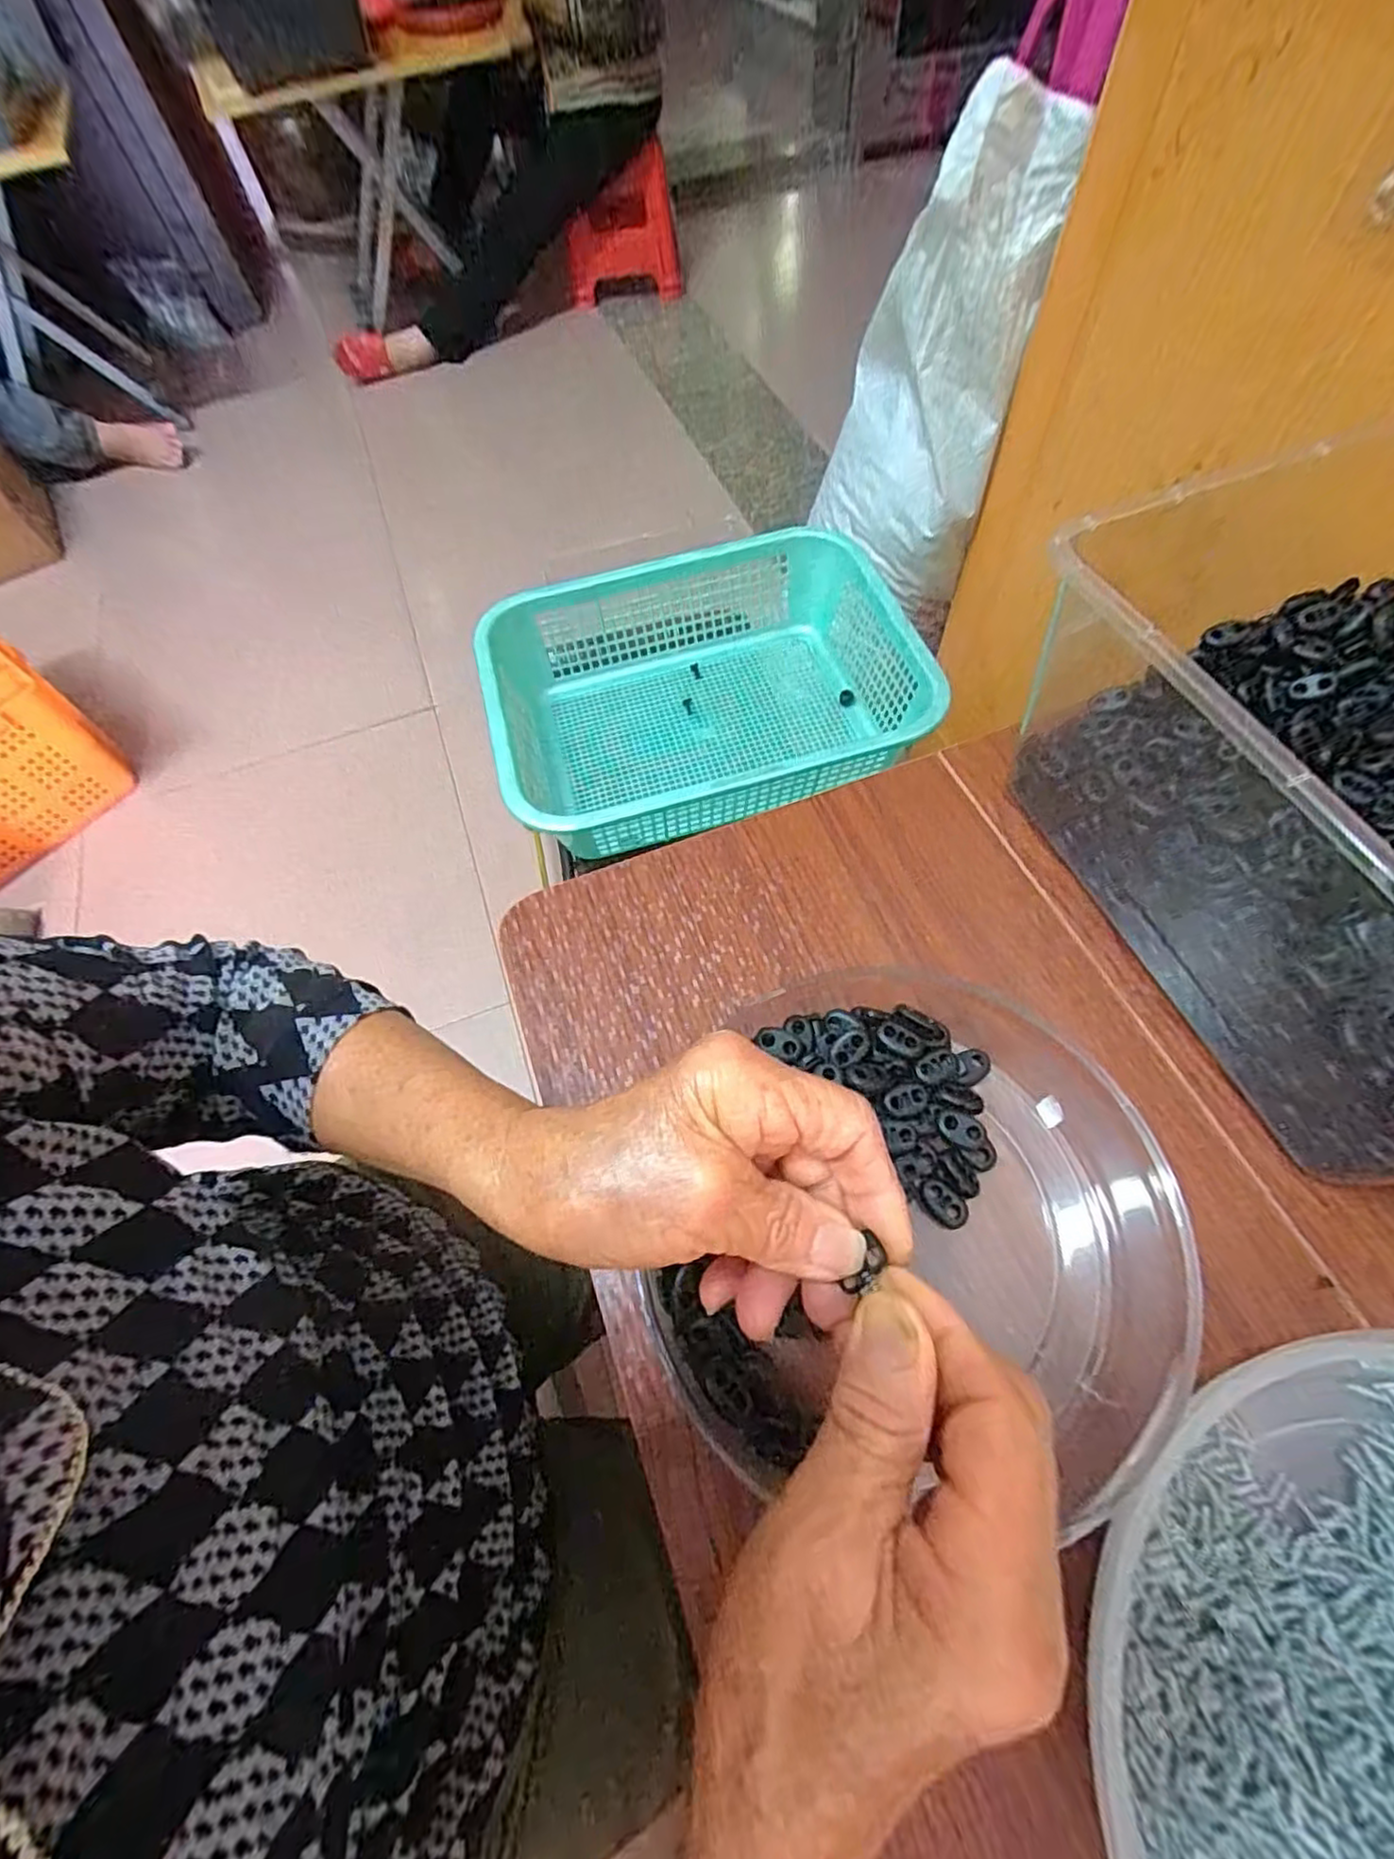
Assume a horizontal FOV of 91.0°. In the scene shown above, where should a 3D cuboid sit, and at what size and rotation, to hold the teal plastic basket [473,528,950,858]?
[{"bbox_3d":[0.010,-0.231,0.666,0.428,0.113,0.263,-15,63,-3],"label":"teal plastic basket"}]

